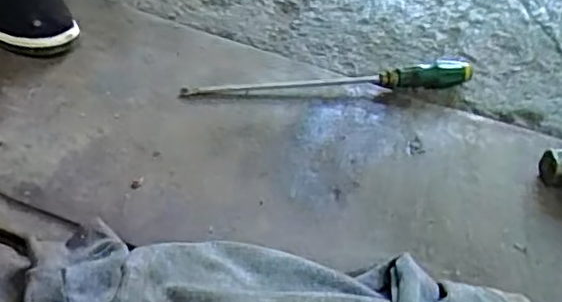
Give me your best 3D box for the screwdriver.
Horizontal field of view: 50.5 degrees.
[{"bbox_3d":[0.065,-0.096,0.769,0.377,0.031,0.032,-4,48,-8],"label":"screwdriver"}]

